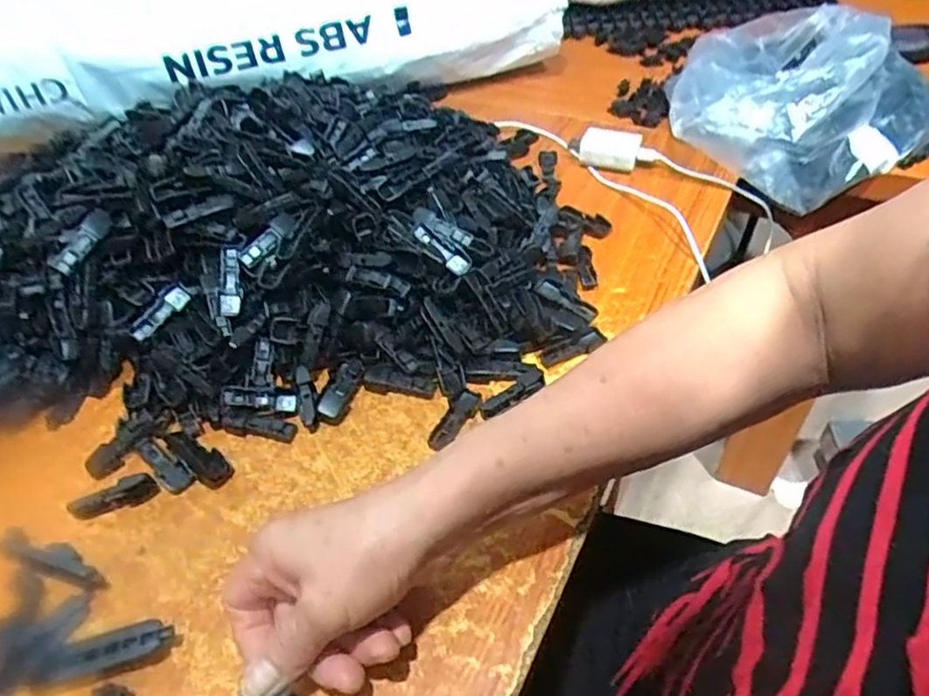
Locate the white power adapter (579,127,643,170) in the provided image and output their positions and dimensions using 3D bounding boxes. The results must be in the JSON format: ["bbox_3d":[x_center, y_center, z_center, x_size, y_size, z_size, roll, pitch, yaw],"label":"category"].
[{"bbox_3d":[0.140,-0.189,0.626,0.054,0.029,0.040,9,48,14],"label":"white power adapter"}]

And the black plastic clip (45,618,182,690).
[{"bbox_3d":[-0.182,0.159,0.339,0.060,0.017,0.019,-15,47,-10],"label":"black plastic clip"}]

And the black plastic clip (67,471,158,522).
[{"bbox_3d":[-0.219,0.091,0.402,0.050,0.018,0.010,-20,48,-14],"label":"black plastic clip"}]

